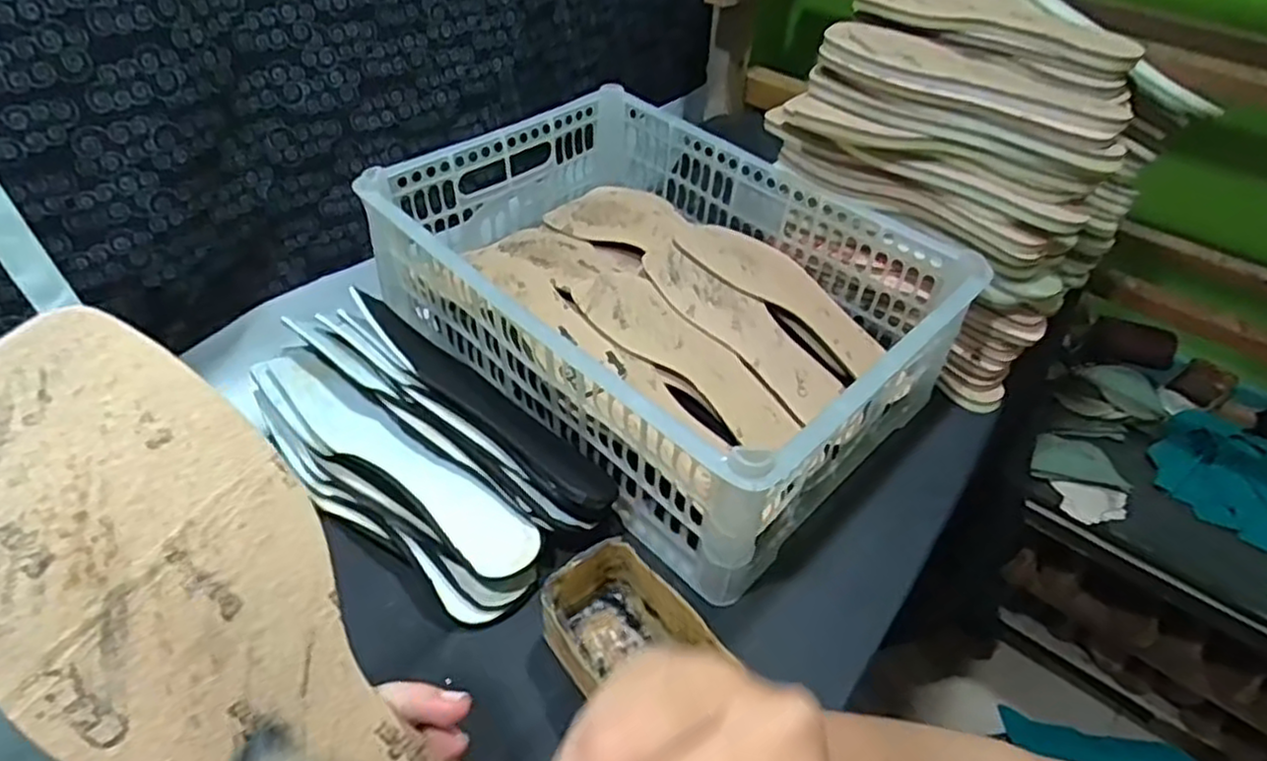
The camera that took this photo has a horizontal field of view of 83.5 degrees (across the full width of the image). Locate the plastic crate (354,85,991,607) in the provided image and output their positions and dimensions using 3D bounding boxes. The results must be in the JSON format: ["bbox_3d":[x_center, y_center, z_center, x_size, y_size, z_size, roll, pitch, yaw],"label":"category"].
[{"bbox_3d":[0.021,-0.076,0.630,0.431,0.148,0.318,35,52,28],"label":"plastic crate"}]

